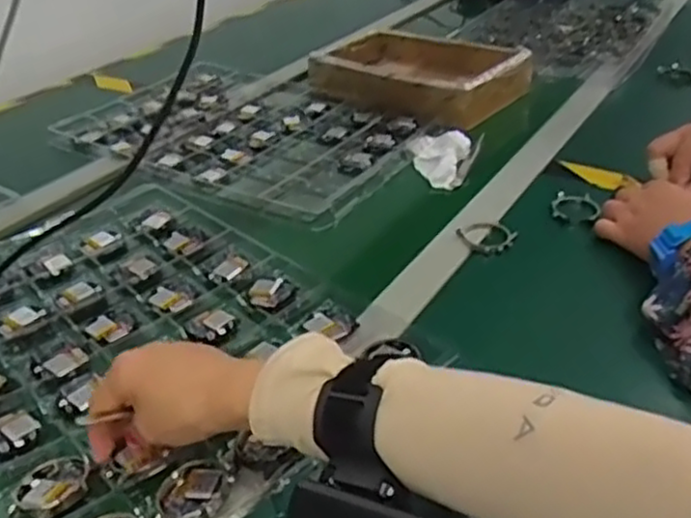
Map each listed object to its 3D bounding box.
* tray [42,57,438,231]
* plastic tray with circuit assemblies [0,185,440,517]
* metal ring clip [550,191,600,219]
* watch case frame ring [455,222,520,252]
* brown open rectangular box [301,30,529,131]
[{"bbox_3d":[-0.123,-0.175,0.930,0.443,0.019,0.315,17,38,27],"label":"tray"},{"bbox_3d":[-0.176,0.056,0.580,0.293,0.019,0.423,-29,41,-34],"label":"plastic tray with circuit assemblies"},{"bbox_3d":[0.235,-0.054,0.733,0.047,0.006,0.048,3,34,9],"label":"metal ring clip"},{"bbox_3d":[0.137,-0.022,0.684,0.050,0.010,0.044,-27,40,-31],"label":"watch case frame ring"},{"bbox_3d":[0.109,-0.274,1.032,0.283,0.054,0.220,23,41,33],"label":"brown open rectangular box"}]

